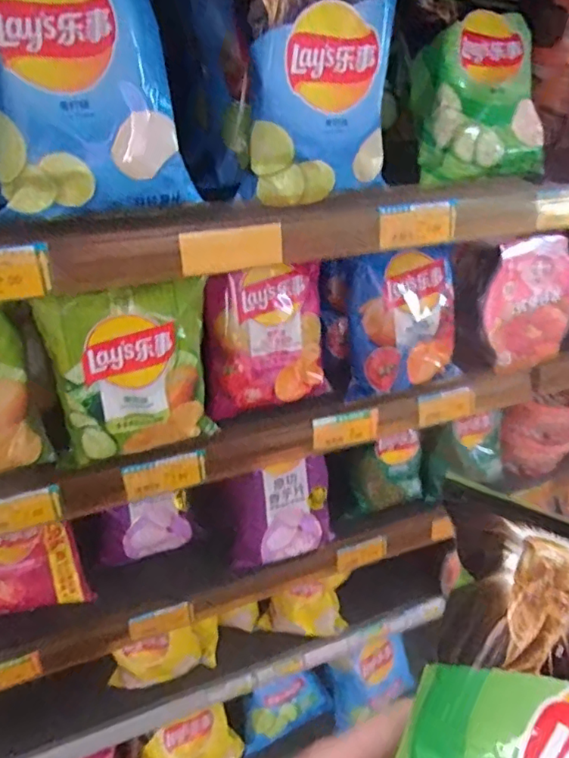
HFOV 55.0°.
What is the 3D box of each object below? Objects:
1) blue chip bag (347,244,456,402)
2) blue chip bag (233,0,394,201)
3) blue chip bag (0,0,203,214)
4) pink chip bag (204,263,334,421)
[{"bbox_3d":[0.141,-0.073,0.676,0.130,0.167,0.055,-8,16,-11],"label":"blue chip bag"},{"bbox_3d":[0.028,-0.236,0.453,0.130,0.159,0.040,-10,39,-18],"label":"blue chip bag"},{"bbox_3d":[-0.153,-0.214,0.393,0.146,0.162,0.083,-13,40,-20],"label":"blue chip bag"},{"bbox_3d":[-0.020,-0.048,0.647,0.129,0.171,0.058,0,13,-22],"label":"pink chip bag"}]

